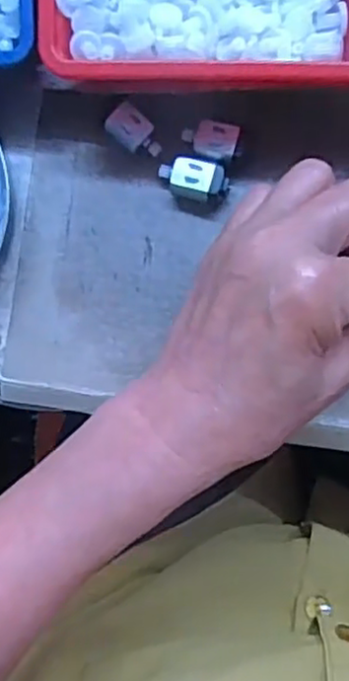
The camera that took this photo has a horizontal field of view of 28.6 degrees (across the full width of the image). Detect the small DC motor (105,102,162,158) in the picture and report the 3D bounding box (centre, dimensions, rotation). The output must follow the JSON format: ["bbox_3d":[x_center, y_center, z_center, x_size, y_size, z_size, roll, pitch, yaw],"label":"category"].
[{"bbox_3d":[-0.019,-0.100,0.331,0.027,0.013,0.017,43,93,6],"label":"small DC motor"}]

